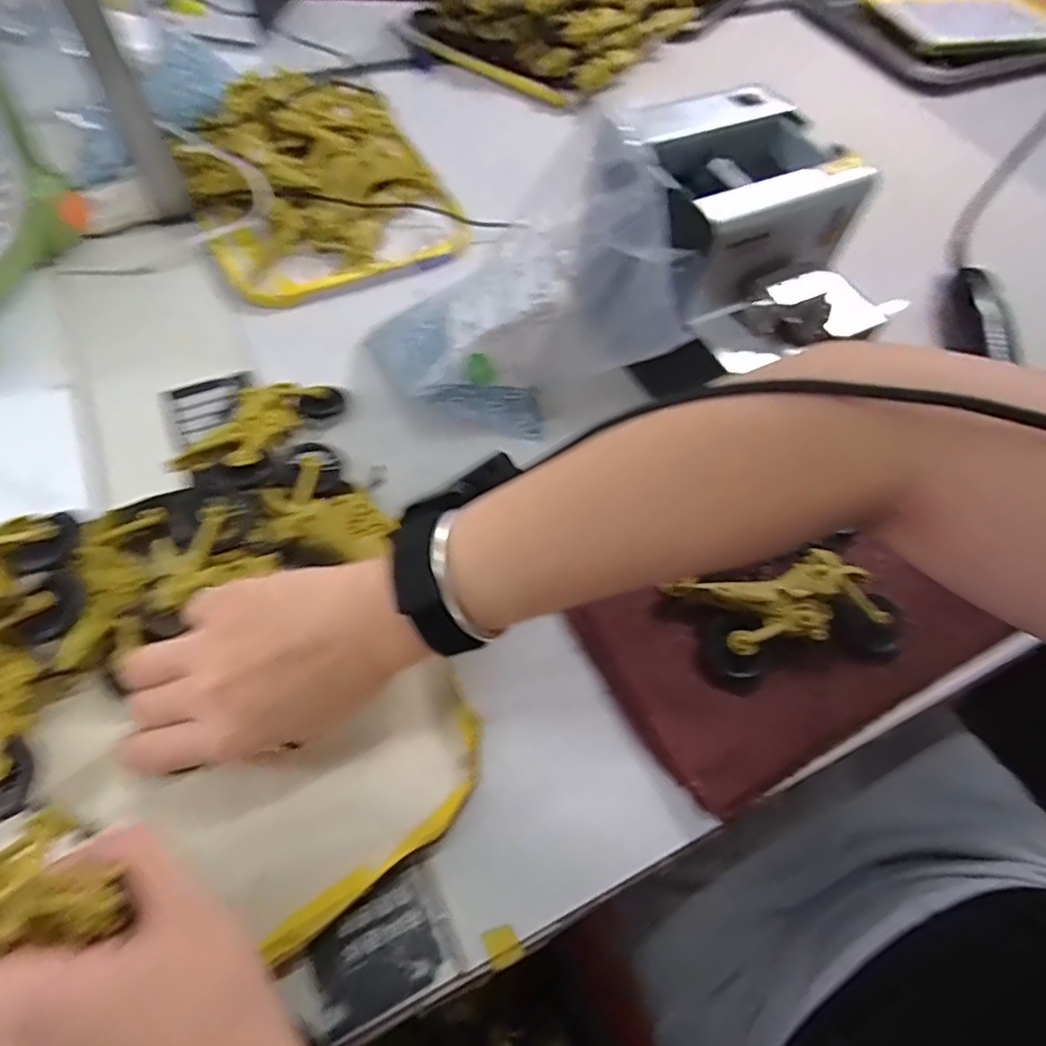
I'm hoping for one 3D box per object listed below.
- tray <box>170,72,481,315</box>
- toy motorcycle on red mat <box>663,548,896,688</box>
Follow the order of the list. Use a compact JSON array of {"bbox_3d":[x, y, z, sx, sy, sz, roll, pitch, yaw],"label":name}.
[{"bbox_3d":[-0.179,-0.307,0.529,0.203,0.056,0.251,-25,64,-16],"label":"tray"},{"bbox_3d":[0.157,0.054,0.363,0.121,0.023,0.061,-8,61,-8],"label":"toy motorcycle on red mat"}]

